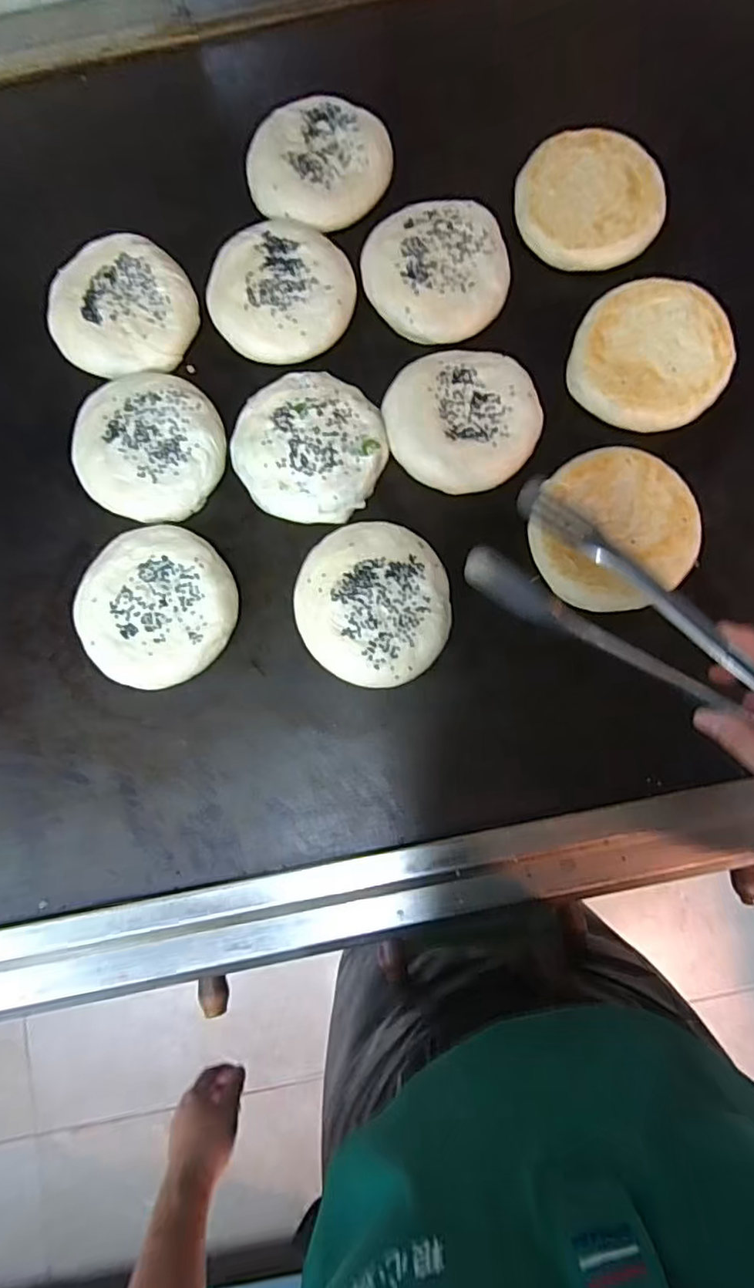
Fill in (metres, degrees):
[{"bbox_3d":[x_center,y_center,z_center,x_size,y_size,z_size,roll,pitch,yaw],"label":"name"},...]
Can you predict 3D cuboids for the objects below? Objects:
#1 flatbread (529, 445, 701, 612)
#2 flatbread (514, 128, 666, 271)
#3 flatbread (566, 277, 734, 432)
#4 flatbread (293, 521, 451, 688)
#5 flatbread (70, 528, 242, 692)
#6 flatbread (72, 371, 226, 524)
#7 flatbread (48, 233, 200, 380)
[{"bbox_3d":[0.183,-0.087,0.454,0.117,0.019,0.122,0,82,2],"label":"flatbread"},{"bbox_3d":[0.180,-0.376,0.506,0.118,0.023,0.116,0,82,2],"label":"flatbread"},{"bbox_3d":[0.221,-0.234,0.477,0.117,0.022,0.122,0,82,2],"label":"flatbread"},{"bbox_3d":[-0.003,-0.031,0.460,0.114,0.027,0.124,0,82,2],"label":"flatbread"},{"bbox_3d":[-0.172,-0.029,0.466,0.118,0.027,0.119,0,82,2],"label":"flatbread"},{"bbox_3d":[-0.187,-0.163,0.485,0.126,0.026,0.116,32,84,6],"label":"flatbread"},{"bbox_3d":[-0.215,-0.287,0.503,0.120,0.022,0.123,-6,82,1],"label":"flatbread"}]

